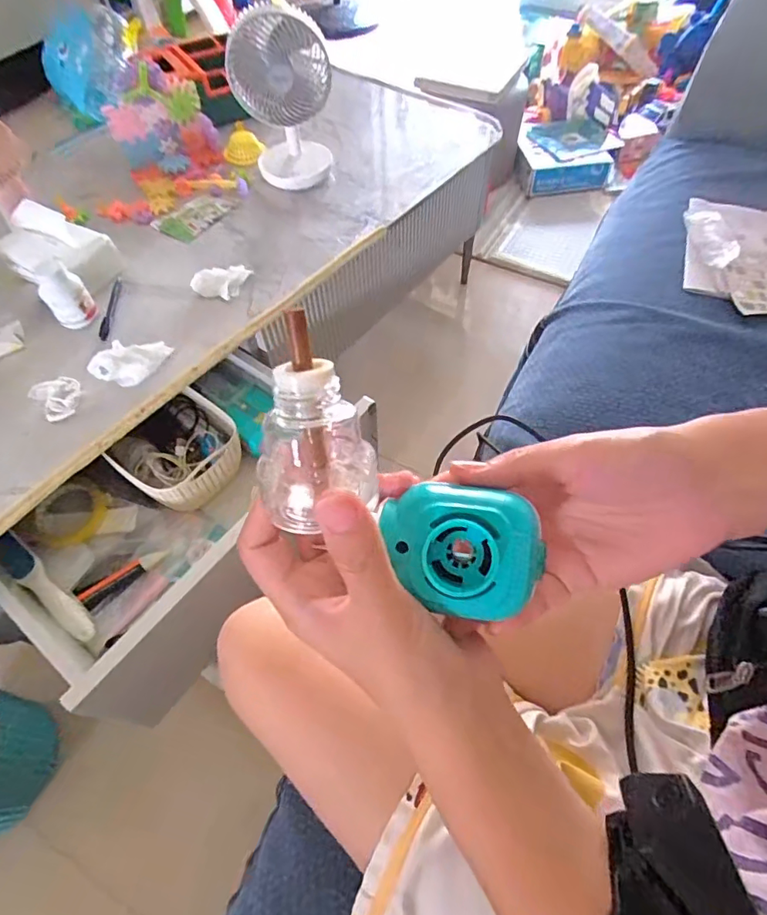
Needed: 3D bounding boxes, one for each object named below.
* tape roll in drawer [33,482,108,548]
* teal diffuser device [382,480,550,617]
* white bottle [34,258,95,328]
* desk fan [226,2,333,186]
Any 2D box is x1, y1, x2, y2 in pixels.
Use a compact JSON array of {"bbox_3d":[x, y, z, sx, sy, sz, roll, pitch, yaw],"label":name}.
[{"bbox_3d":[-0.434,0.078,0.691,0.089,0.022,0.089,-1,58,1],"label":"tape roll in drawer"},{"bbox_3d":[0.031,0.037,0.207,0.061,0.029,0.050,4,85,13],"label":"teal diffuser device"},{"bbox_3d":[-0.450,-0.230,0.711,0.057,0.082,0.044,-33,62,-18],"label":"white bottle"},{"bbox_3d":[-0.170,-0.611,0.857,0.157,0.253,0.111,-11,58,-5],"label":"desk fan"}]

